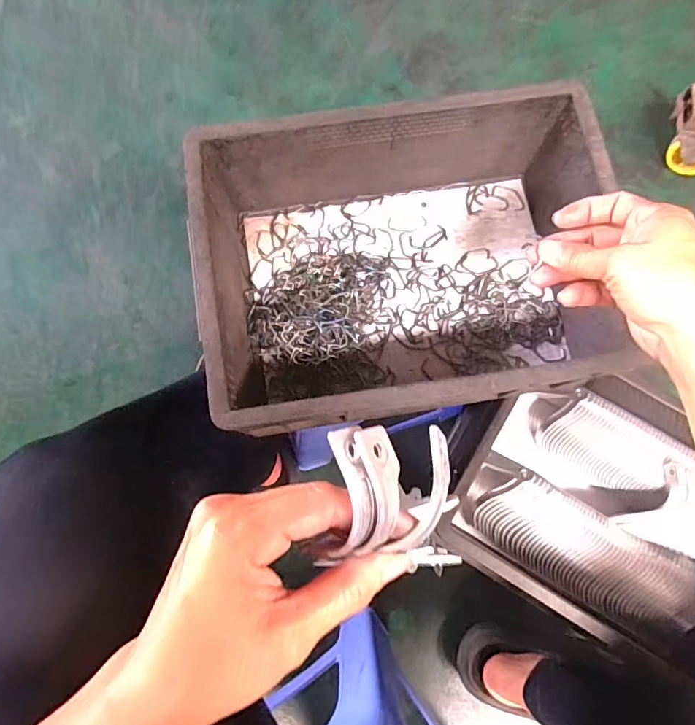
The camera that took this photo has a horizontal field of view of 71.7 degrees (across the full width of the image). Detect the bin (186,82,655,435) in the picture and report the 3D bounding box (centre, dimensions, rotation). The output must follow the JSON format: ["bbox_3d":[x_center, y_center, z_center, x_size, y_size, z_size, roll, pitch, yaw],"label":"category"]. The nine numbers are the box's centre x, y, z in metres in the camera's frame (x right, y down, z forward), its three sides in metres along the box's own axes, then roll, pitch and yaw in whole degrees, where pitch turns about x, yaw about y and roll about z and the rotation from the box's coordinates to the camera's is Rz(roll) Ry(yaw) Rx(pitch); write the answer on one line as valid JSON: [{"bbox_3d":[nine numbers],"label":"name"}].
[{"bbox_3d":[0.048,-0.080,0.425,0.327,0.123,0.239,-10,77,-4],"label":"bin"}]

